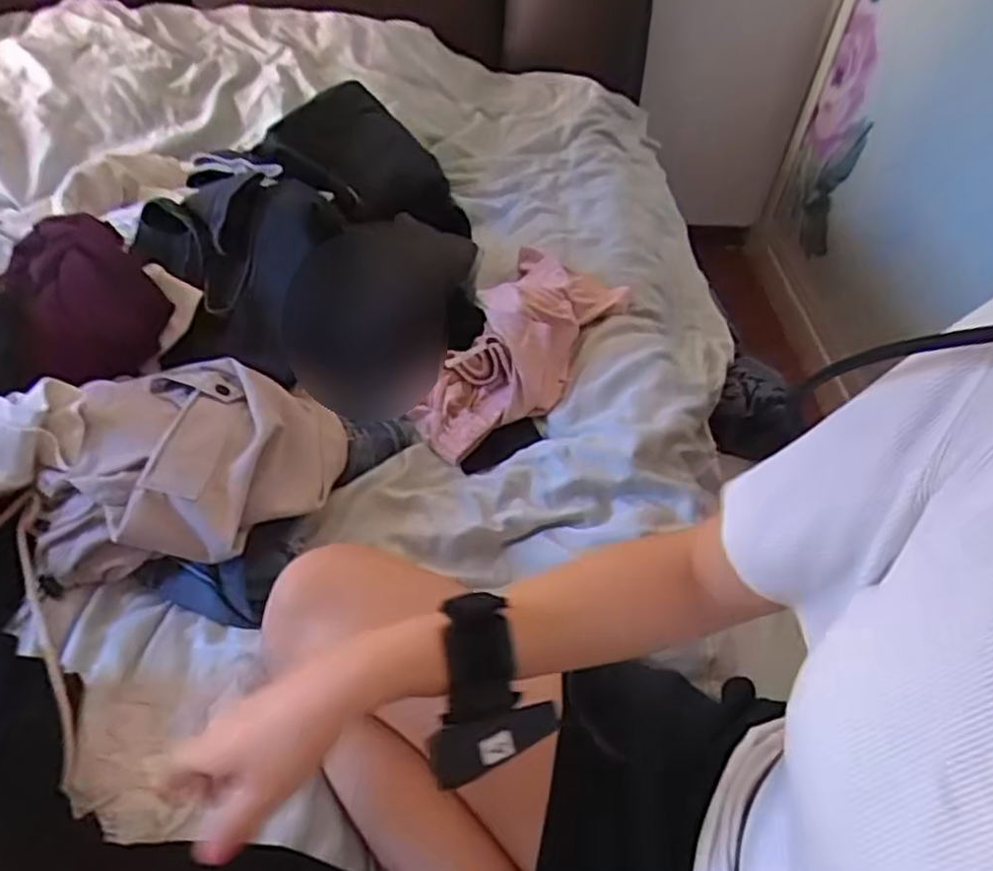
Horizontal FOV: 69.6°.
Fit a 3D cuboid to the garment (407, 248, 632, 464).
[{"bbox_3d":[0.028,-0.113,0.834,0.140,0.079,0.335,24,50,17],"label":"garment"}]

